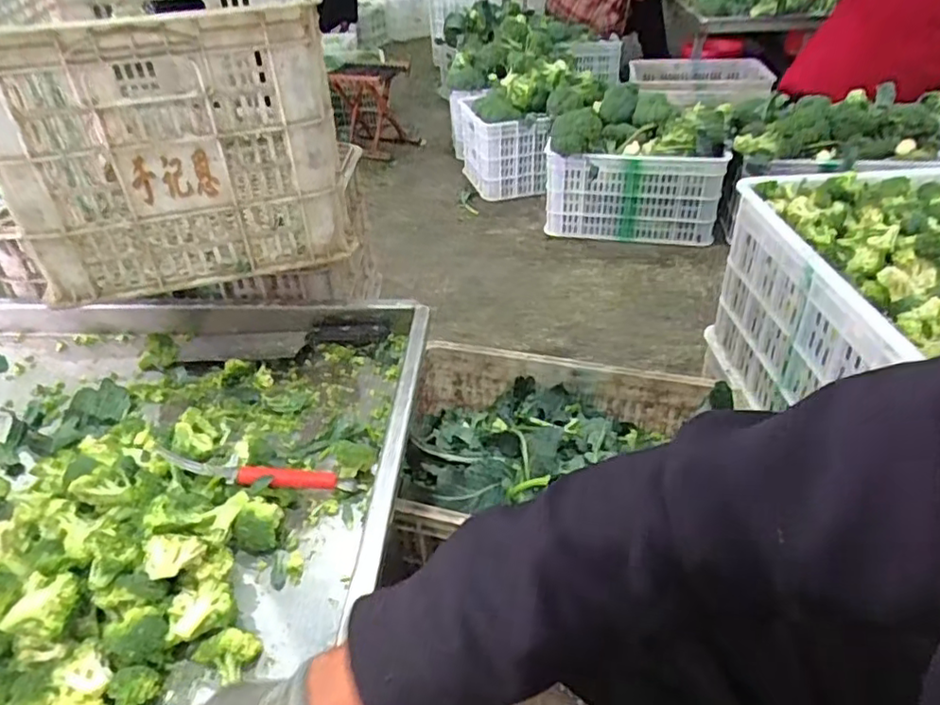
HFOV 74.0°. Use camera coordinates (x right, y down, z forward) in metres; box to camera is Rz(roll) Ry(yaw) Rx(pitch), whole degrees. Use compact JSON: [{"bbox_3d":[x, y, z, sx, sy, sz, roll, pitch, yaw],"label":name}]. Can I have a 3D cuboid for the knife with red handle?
[{"bbox_3d":[-0.205,0.119,0.616,0.190,0.019,0.015,12,34,-18],"label":"knife with red handle"}]

